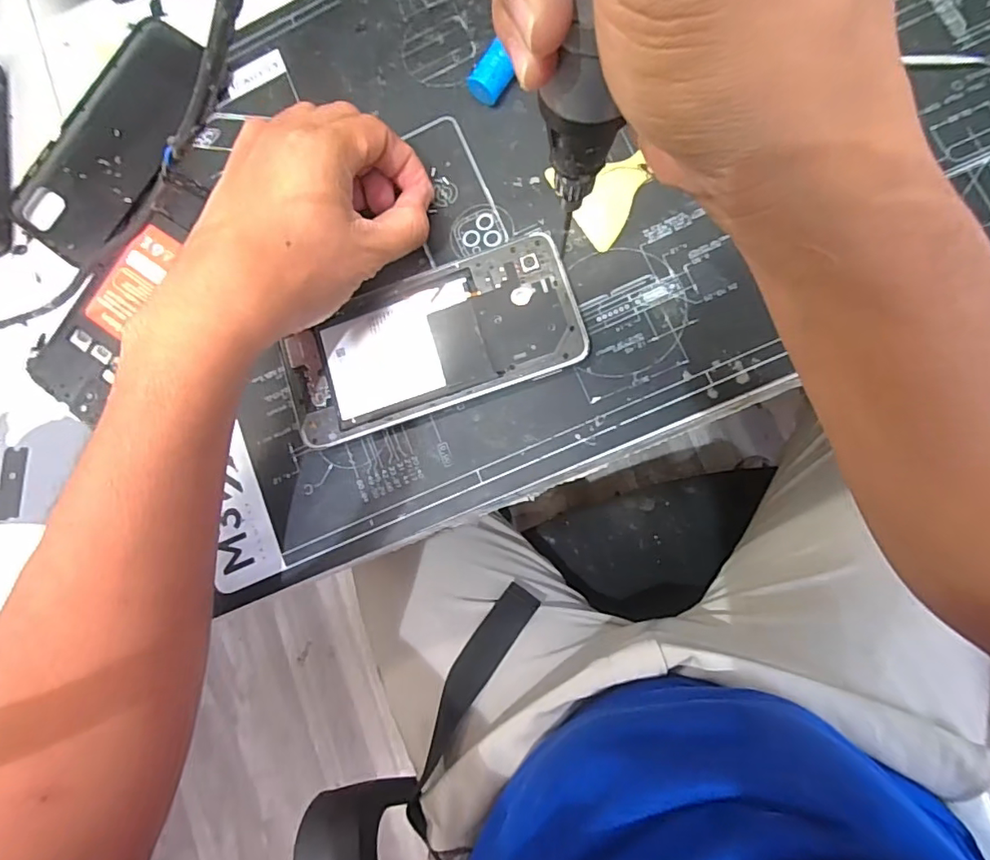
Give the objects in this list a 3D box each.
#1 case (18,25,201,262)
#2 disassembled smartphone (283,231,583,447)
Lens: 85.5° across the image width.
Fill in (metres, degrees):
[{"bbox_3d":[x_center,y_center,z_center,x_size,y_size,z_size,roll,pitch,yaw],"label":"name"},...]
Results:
[{"bbox_3d":[-0.244,-0.184,0.343,0.075,0.010,0.156,36,90,10],"label":"case"},{"bbox_3d":[-0.036,-0.049,0.293,0.160,0.009,0.076,-18,82,6],"label":"disassembled smartphone"}]

